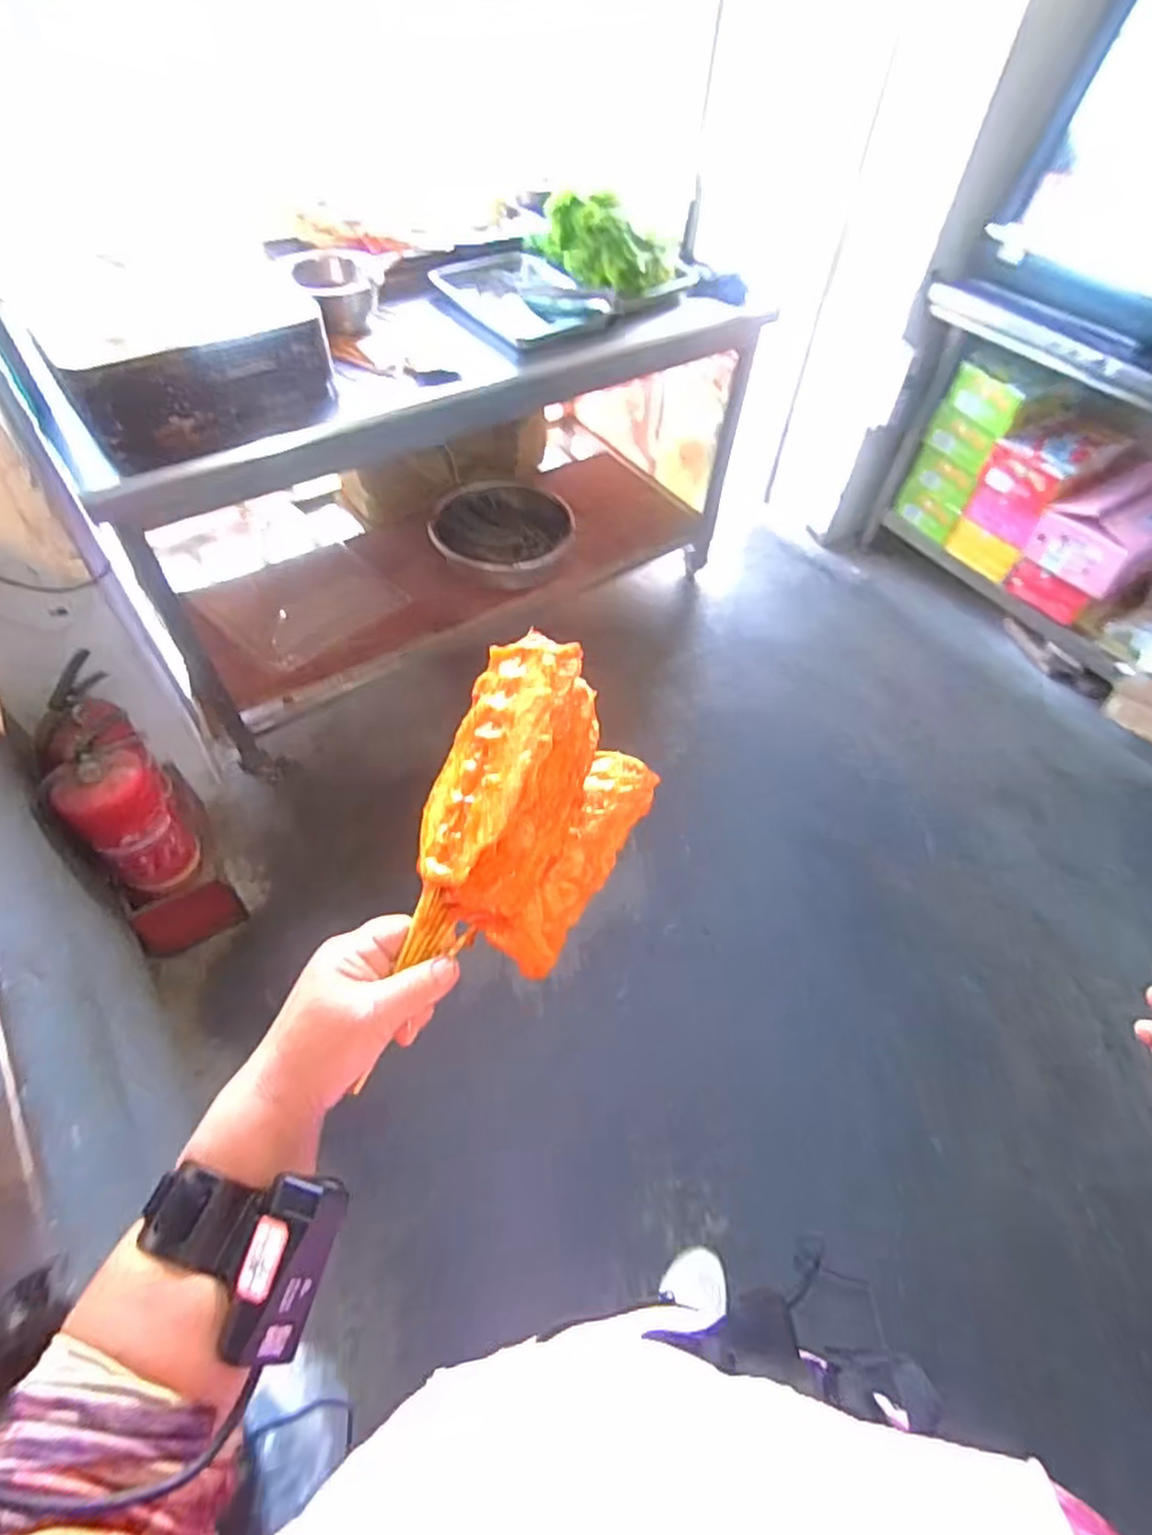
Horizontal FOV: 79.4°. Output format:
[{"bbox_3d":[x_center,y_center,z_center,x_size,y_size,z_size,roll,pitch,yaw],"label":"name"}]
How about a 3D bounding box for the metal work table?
[{"bbox_3d":[-0.332,-0.709,1.728,1.483,0.774,0.595,-30,60,-23],"label":"metal work table"}]

